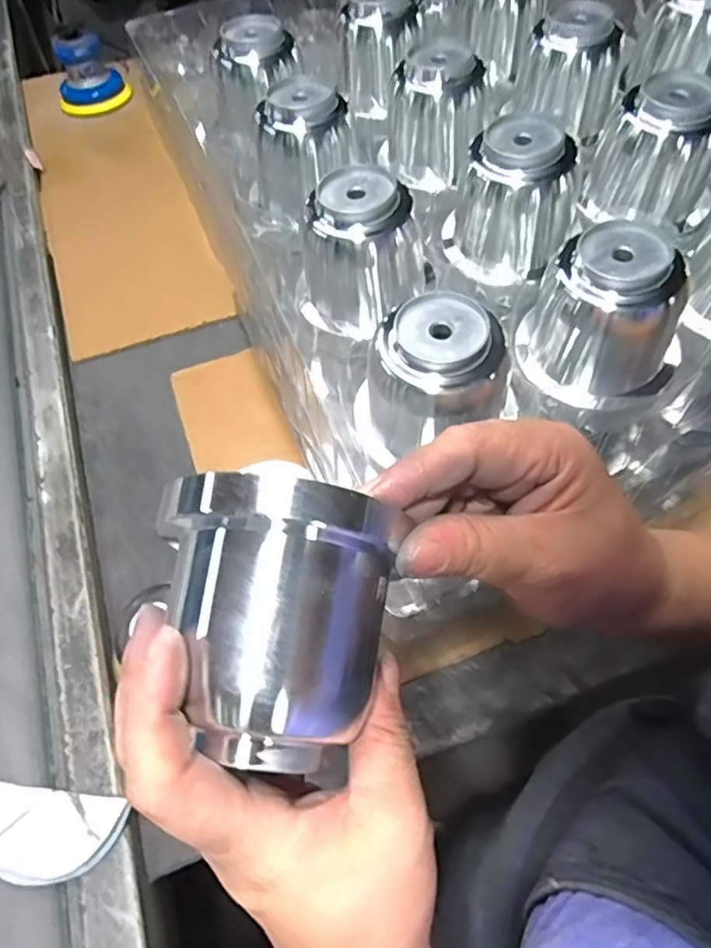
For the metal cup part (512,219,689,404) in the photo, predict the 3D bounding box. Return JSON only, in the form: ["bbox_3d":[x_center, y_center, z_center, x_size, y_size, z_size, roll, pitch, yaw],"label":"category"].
[{"bbox_3d":[0.134,-0.083,0.324,0.066,0.073,0.066,-31,62,-15],"label":"metal cup part"}]

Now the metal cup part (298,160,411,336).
[{"bbox_3d":[0.001,-0.132,0.363,0.057,0.074,0.056,17,61,13],"label":"metal cup part"}]

